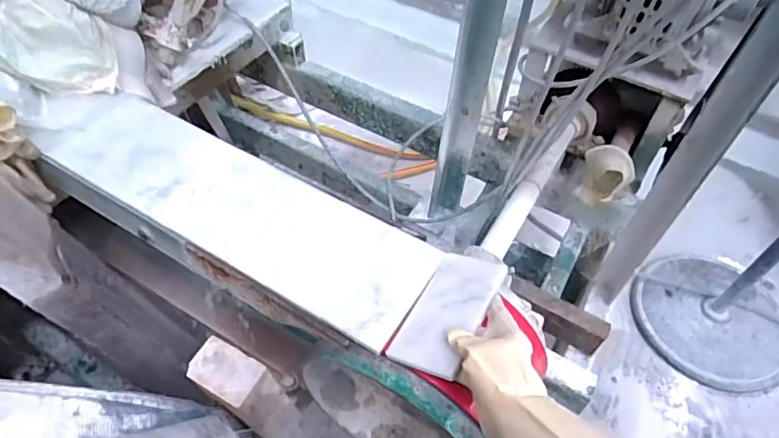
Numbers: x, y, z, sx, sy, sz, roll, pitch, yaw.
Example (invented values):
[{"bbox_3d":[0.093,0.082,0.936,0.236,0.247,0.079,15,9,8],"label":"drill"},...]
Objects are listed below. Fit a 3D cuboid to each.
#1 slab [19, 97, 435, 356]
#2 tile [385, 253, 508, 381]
[{"bbox_3d":[-0.216,-0.031,0.669,0.571,0.026,0.147,27,56,18],"label":"slab"},{"bbox_3d":[0.062,0.095,0.557,0.077,0.009,0.145,11,50,32],"label":"tile"}]

